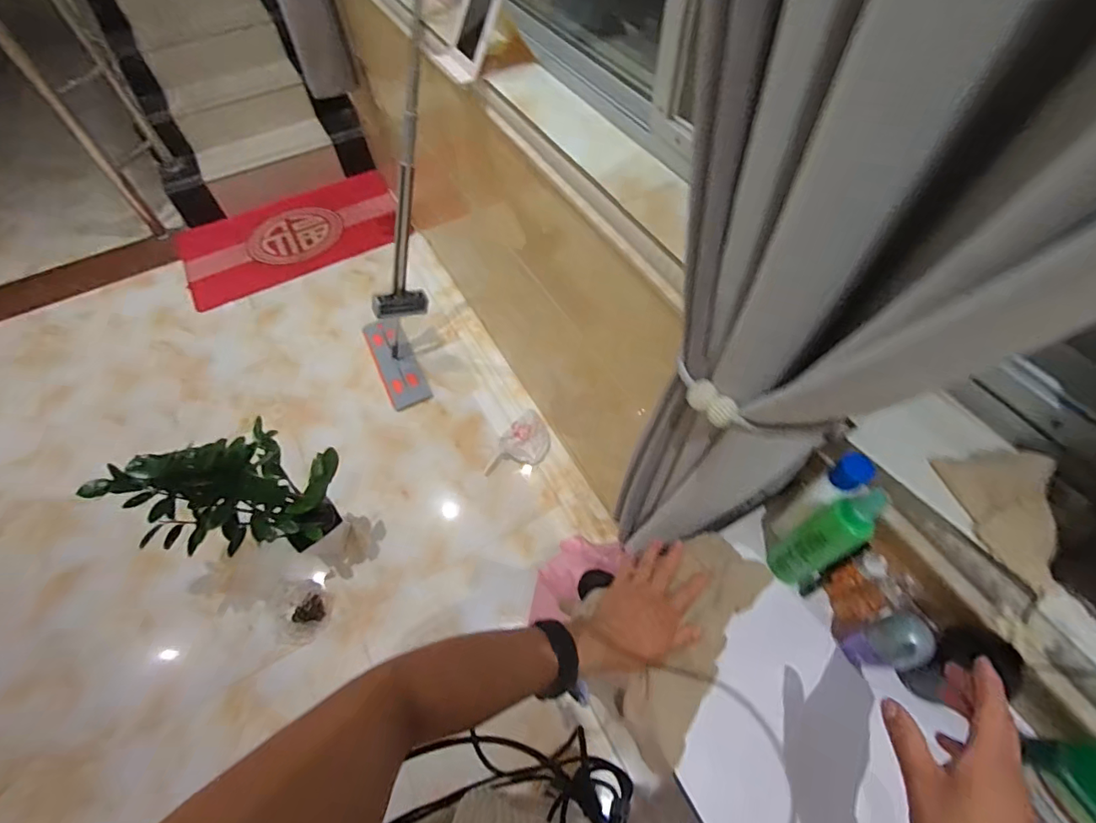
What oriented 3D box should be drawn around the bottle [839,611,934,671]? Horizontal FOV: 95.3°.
[{"bbox_3d":[0.332,0.234,0.495,0.038,0.113,0.047,-27,62,-14],"label":"bottle"}]

